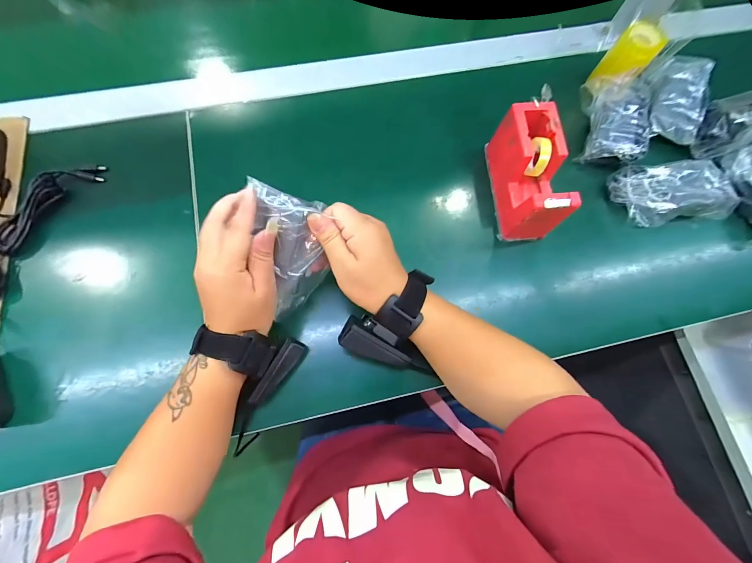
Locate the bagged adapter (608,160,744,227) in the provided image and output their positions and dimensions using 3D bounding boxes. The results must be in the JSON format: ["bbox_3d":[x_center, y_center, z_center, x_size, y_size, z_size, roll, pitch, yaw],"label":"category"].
[{"bbox_3d":[0.364,-0.111,0.391,0.135,0.032,0.077,-11,72,-6],"label":"bagged adapter"}]

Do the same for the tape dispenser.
[{"bbox_3d":[0.170,-0.122,0.362,0.055,0.079,0.125,-2,71,-3],"label":"tape dispenser"}]

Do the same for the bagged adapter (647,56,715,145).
[{"bbox_3d":[0.401,-0.248,0.423,0.070,0.028,0.126,18,71,4],"label":"bagged adapter"}]

